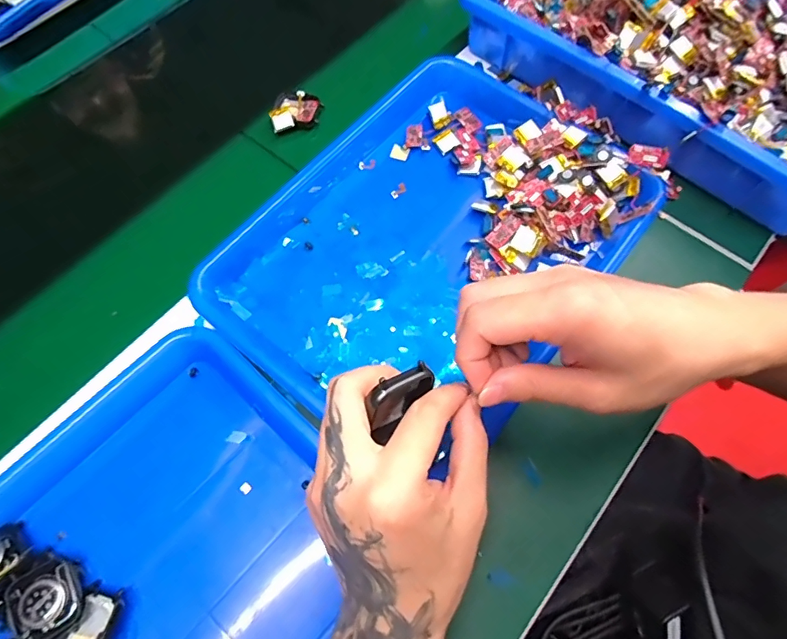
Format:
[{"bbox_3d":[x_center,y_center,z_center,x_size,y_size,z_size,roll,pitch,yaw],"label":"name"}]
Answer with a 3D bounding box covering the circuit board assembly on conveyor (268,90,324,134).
[{"bbox_3d":[-0.095,-0.205,0.456,0.050,0.009,0.043,-16,68,-7],"label":"circuit board assembly on conveyor"}]

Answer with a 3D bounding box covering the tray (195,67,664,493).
[{"bbox_3d":[0.028,-0.068,0.378,0.253,0.033,0.321,36,72,14],"label":"tray"}]

